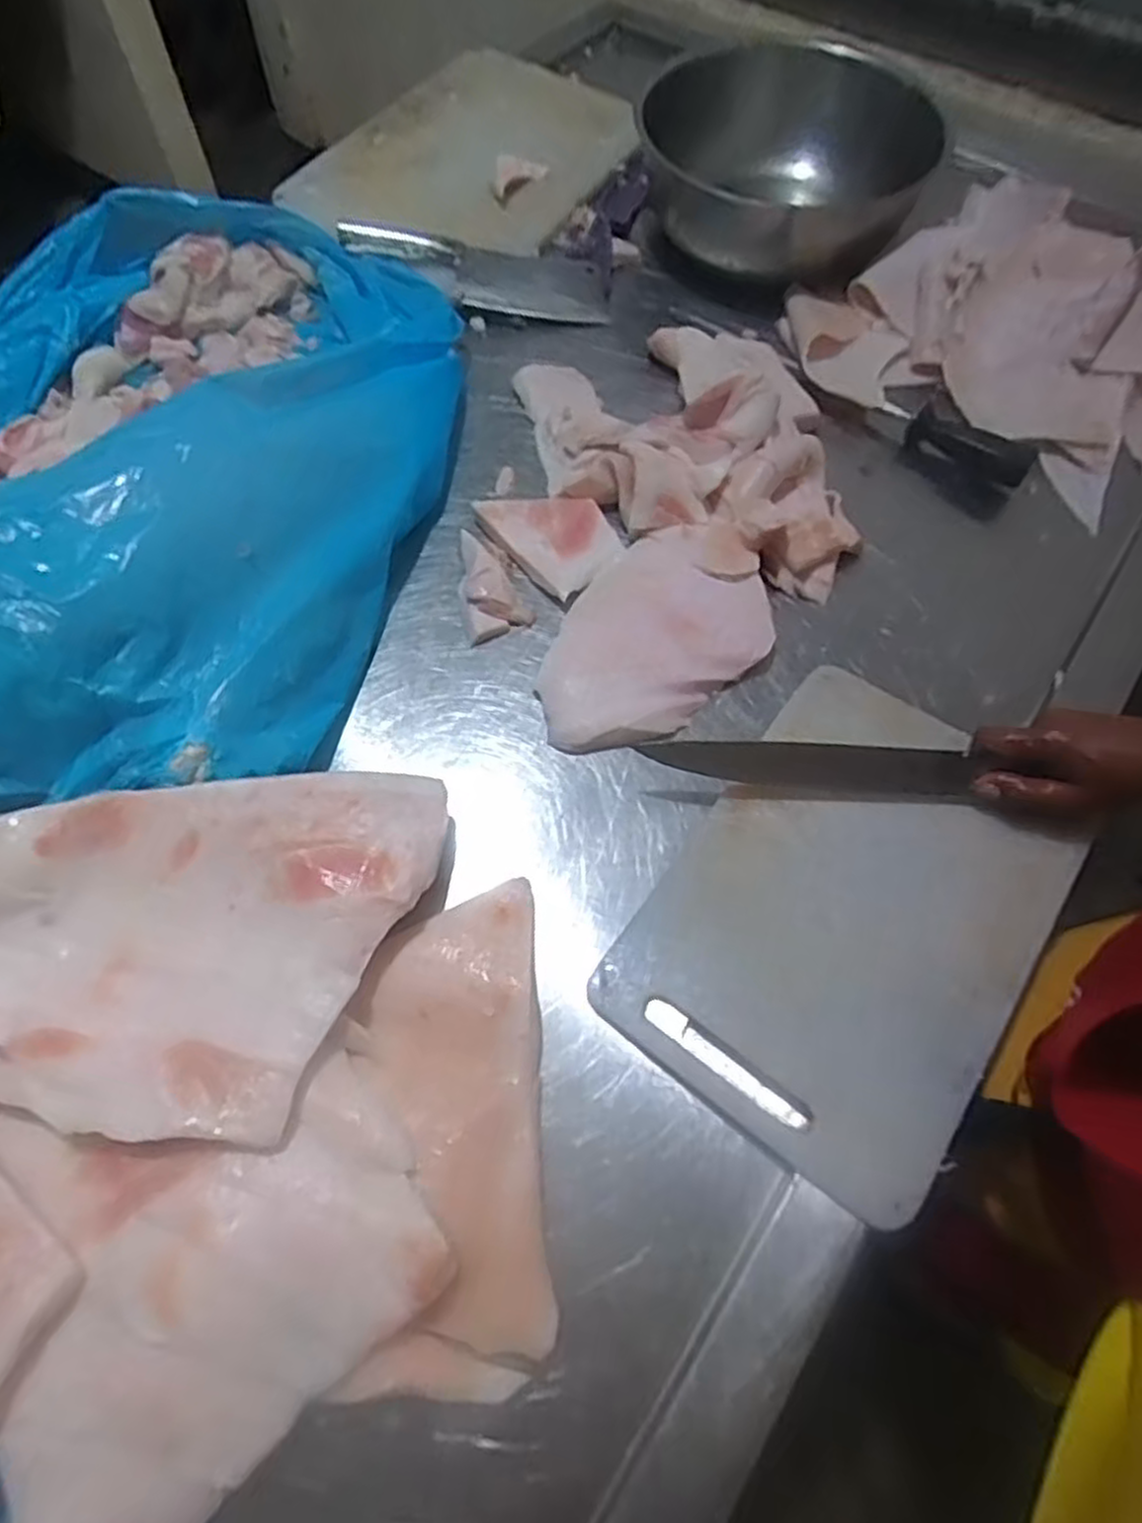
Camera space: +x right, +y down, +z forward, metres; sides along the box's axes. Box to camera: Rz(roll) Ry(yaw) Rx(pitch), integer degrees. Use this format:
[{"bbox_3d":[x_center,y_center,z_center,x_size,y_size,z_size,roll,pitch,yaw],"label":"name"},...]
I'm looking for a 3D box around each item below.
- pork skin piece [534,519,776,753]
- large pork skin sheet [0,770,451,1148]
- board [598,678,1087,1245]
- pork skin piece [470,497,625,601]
[{"bbox_3d":[0.069,-0.106,0.642,0.237,0.028,0.146,-41,72,-19],"label":"pork skin piece"},{"bbox_3d":[-0.263,0.120,0.481,0.360,0.078,0.222,-5,65,-3],"label":"large pork skin sheet"},{"bbox_3d":[0.201,0.095,0.537,0.230,0.019,0.343,34,68,14],"label":"board"},{"bbox_3d":[-0.014,-0.213,0.687,0.087,0.014,0.126,-39,71,-18],"label":"pork skin piece"}]

